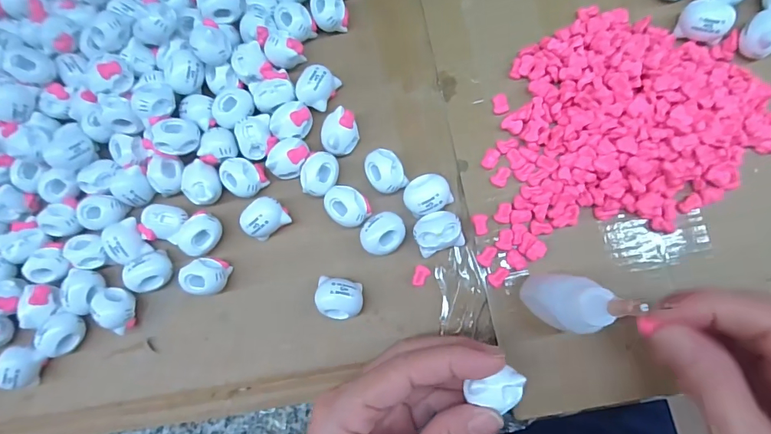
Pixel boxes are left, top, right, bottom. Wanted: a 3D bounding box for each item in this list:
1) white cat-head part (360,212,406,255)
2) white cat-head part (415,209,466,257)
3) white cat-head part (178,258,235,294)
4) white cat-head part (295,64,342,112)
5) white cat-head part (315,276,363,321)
[{"bbox_3d":[-0.001,0.009,0.242,0.022,0.014,0.025,42,87,11],"label":"white cat-head part"},{"bbox_3d":[0.029,0.008,0.238,0.025,0.017,0.022,-20,79,3],"label":"white cat-head part"},{"bbox_3d":[-0.104,0.034,0.248,0.023,0.017,0.021,-1,81,6],"label":"white cat-head part"},{"bbox_3d":[-0.042,-0.079,0.260,0.020,0.014,0.025,33,85,10],"label":"white cat-head part"},{"bbox_3d":[-0.025,0.045,0.239,0.025,0.019,0.022,4,81,7],"label":"white cat-head part"}]

